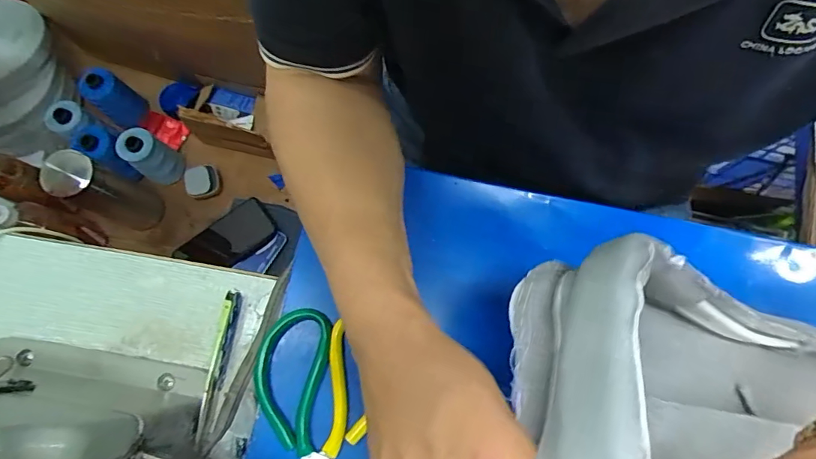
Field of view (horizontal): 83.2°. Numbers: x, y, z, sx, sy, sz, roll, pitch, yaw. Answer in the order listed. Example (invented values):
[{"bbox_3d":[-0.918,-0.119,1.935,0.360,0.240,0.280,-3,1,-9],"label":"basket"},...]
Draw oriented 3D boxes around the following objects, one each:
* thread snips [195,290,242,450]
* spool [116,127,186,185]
[{"bbox_3d":[-0.151,0.108,0.367,0.008,0.026,0.116,5,76,1],"label":"thread snips"},{"bbox_3d":[-0.419,-0.121,0.755,0.062,0.120,0.059,0,76,0],"label":"spool"}]

